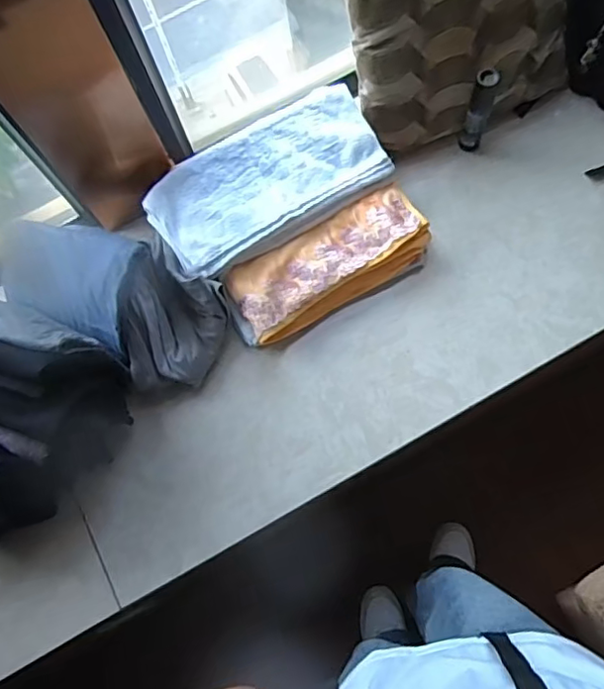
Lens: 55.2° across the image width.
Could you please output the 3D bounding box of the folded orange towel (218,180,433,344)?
[{"bbox_3d":[0.047,-0.134,0.966,0.331,0.059,0.136,-30,73,-4],"label":"folded orange towel"}]

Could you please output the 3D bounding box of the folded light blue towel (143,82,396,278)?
[{"bbox_3d":[-0.059,-0.278,0.962,0.386,0.038,0.194,-32,73,-5],"label":"folded light blue towel"}]

